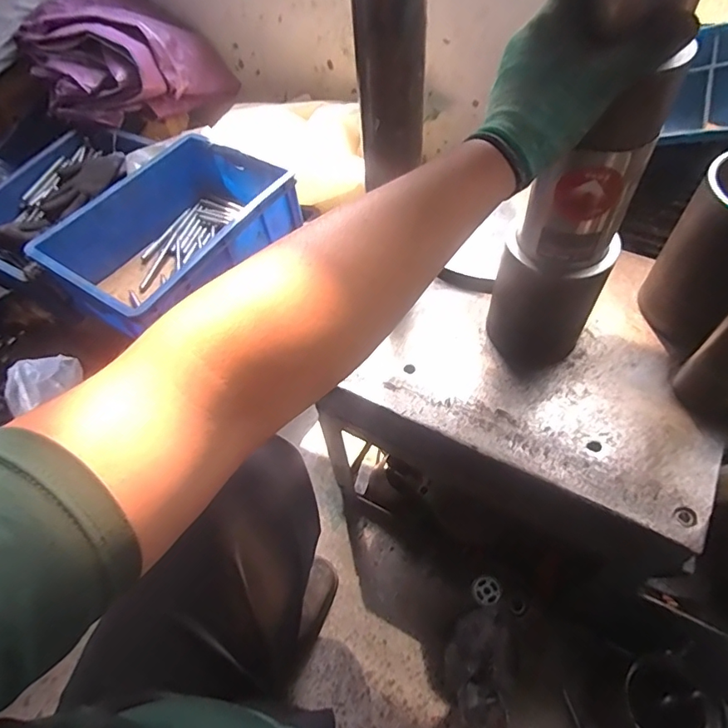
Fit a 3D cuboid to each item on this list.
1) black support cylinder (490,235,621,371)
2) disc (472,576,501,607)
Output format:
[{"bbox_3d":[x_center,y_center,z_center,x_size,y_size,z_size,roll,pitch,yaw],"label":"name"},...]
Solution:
[{"bbox_3d":[0.198,-0.067,0.554,0.105,0.150,0.082,32,64,23],"label":"black support cylinder"},{"bbox_3d":[0.214,0.398,0.853,0.047,0.009,0.047,-12,51,15],"label":"disc"}]

